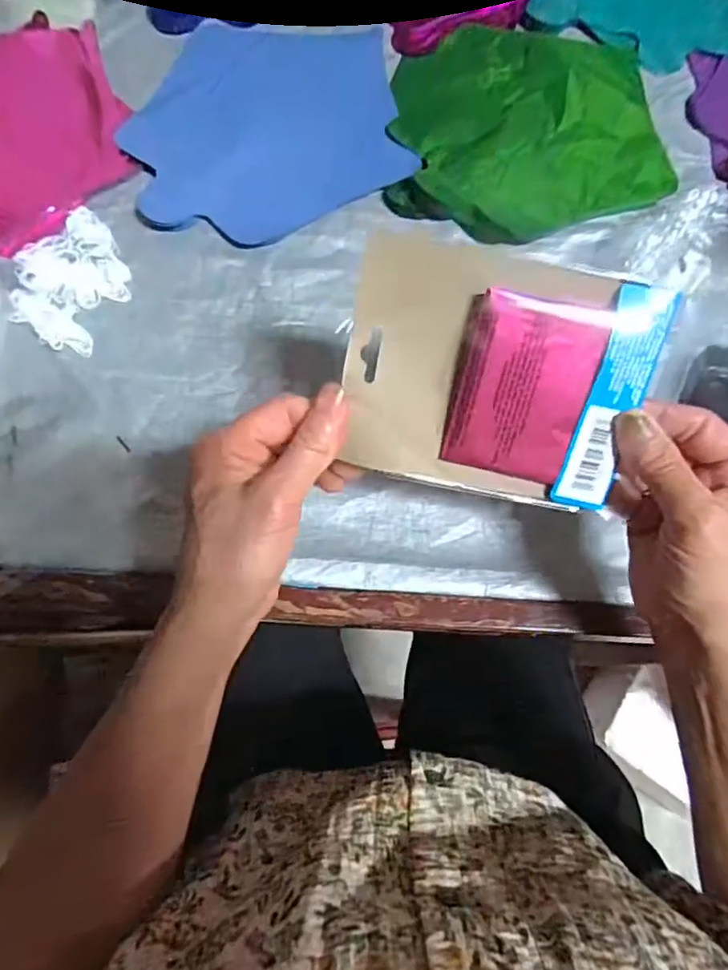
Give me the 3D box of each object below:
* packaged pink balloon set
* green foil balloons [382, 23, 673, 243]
[{"bbox_3d":[0.066,-0.053,0.297,0.148,0.012,0.114,12,109,1],"label":"packaged pink balloon set"},{"bbox_3d":[0.140,-0.312,0.515,0.228,0.010,0.232,2,70,0],"label":"green foil balloons"}]

